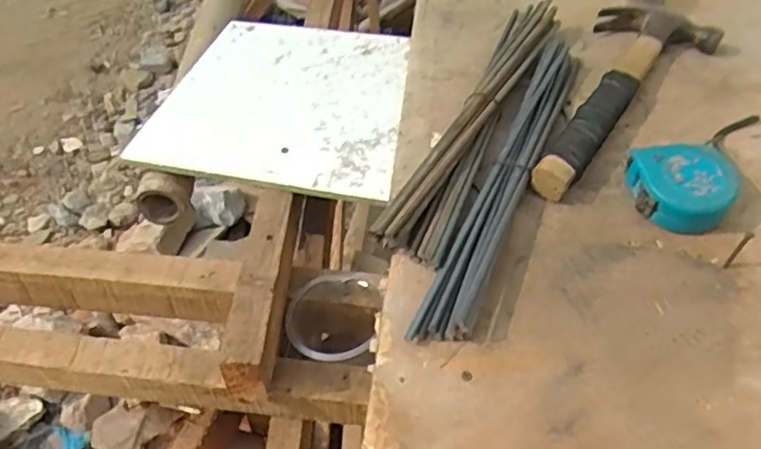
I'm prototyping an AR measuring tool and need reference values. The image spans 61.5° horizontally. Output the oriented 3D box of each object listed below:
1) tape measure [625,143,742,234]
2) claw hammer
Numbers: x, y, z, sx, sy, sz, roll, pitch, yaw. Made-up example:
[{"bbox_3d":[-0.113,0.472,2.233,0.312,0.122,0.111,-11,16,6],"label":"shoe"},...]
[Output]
[{"bbox_3d":[0.259,-0.031,0.551,0.081,0.046,0.075,-5,45,-2],"label":"tape measure"},{"bbox_3d":[0.223,-0.145,0.667,0.124,0.037,0.341,33,55,30],"label":"claw hammer"}]

